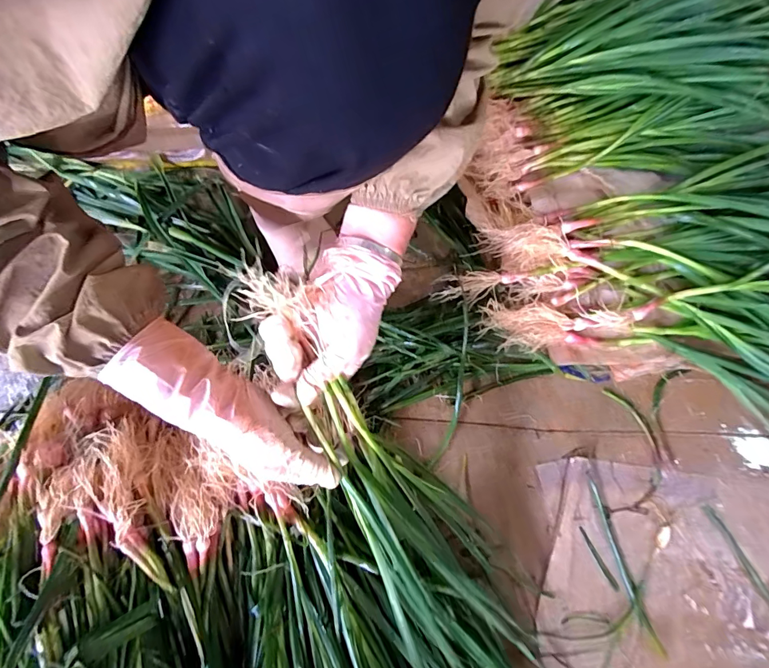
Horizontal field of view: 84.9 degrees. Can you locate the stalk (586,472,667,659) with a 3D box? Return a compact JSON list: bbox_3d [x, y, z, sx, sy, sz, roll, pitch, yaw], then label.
[{"bbox_3d":[0.302,0.289,0.537,0.013,0.007,0.215,-16,75,-4],"label":"stalk"}]

